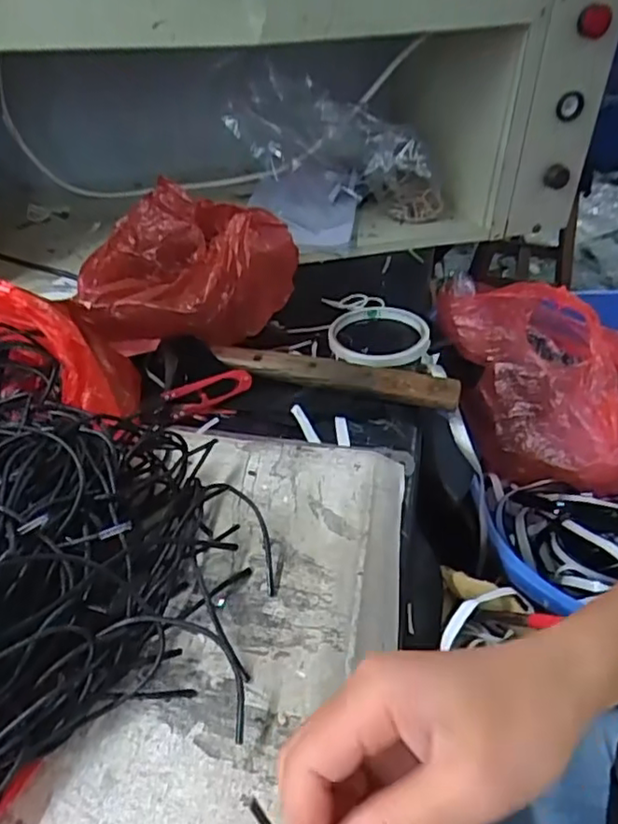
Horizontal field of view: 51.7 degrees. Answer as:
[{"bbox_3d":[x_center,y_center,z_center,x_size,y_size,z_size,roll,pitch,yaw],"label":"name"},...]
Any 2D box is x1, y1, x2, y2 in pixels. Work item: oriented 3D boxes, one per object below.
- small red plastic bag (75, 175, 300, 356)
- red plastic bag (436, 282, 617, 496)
[{"bbox_3d":[-0.104,-0.135,0.540,0.183,0.094,0.199,-11,40,-15],"label":"small red plastic bag"},{"bbox_3d":[0.291,-0.049,0.688,0.259,0.148,0.233,-14,41,-17],"label":"red plastic bag"}]

